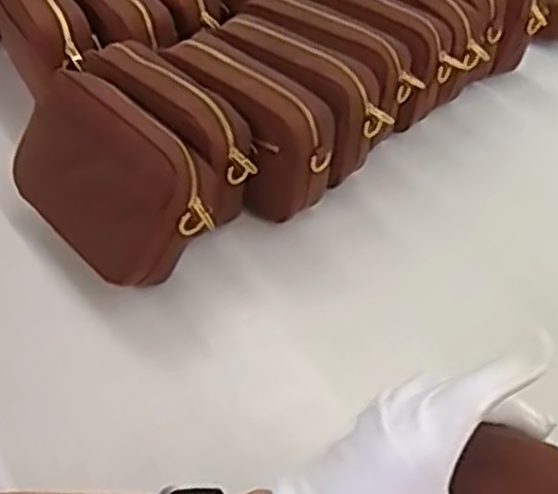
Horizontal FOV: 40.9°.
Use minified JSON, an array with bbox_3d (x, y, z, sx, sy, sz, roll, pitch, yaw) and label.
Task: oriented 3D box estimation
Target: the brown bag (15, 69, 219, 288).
[{"bbox_3d":[-0.145,-0.061,0.651,0.202,0.130,0.054,40,21,21],"label":"brown bag"}]

